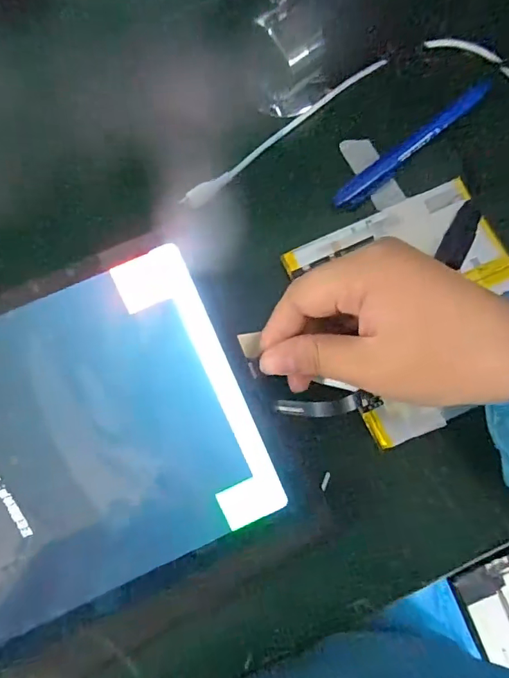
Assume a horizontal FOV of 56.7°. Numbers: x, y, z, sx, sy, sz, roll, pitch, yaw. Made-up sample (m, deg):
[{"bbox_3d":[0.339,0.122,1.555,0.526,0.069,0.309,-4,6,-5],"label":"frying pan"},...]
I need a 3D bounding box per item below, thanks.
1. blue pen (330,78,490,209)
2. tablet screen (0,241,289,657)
[{"bbox_3d":[0.103,-0.126,0.301,0.134,0.010,0.014,-41,80,-7],"label":"blue pen"},{"bbox_3d":[-0.111,0.062,0.208,0.223,0.007,0.146,-25,102,-6],"label":"tablet screen"}]

